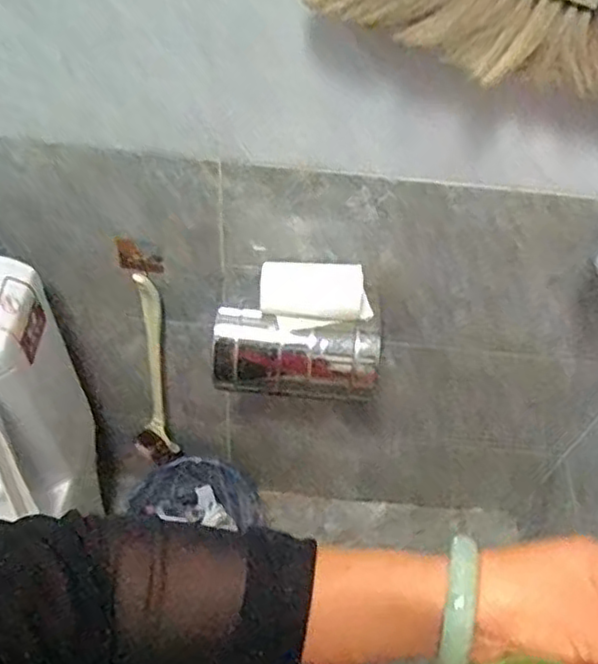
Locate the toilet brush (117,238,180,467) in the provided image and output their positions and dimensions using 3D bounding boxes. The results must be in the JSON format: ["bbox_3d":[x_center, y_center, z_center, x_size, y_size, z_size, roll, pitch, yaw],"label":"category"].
[{"bbox_3d":[-0.225,0.061,1.038,0.065,0.488,0.076,10,55,2],"label":"toilet brush"}]

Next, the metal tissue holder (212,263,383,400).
[{"bbox_3d":[0.000,-0.005,0.859,0.204,0.133,0.116,7,55,0],"label":"metal tissue holder"}]

